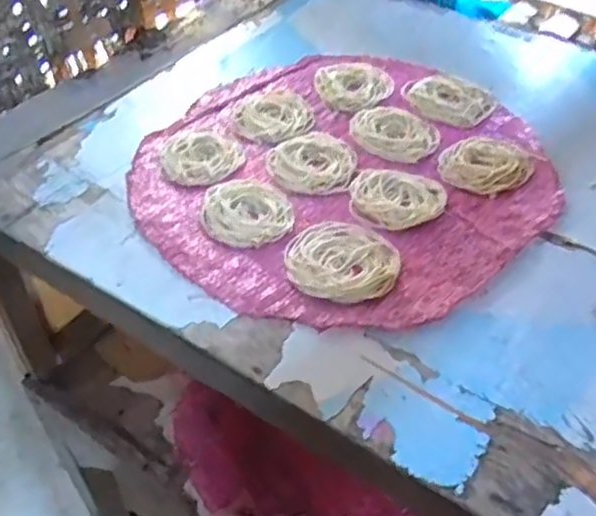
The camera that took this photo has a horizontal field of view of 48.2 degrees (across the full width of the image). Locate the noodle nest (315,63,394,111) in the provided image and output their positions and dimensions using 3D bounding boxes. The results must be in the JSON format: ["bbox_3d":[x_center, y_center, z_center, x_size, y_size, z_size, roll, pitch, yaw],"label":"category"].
[{"bbox_3d":[0.054,-0.167,0.646,0.071,0.016,0.060,3,45,3],"label":"noodle nest"}]

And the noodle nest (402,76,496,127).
[{"bbox_3d":[0.141,-0.152,0.631,0.060,0.013,0.079,-32,53,-28],"label":"noodle nest"}]

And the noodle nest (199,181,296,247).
[{"bbox_3d":[-0.039,-0.035,0.510,0.070,0.008,0.067,-3,45,-3],"label":"noodle nest"}]

